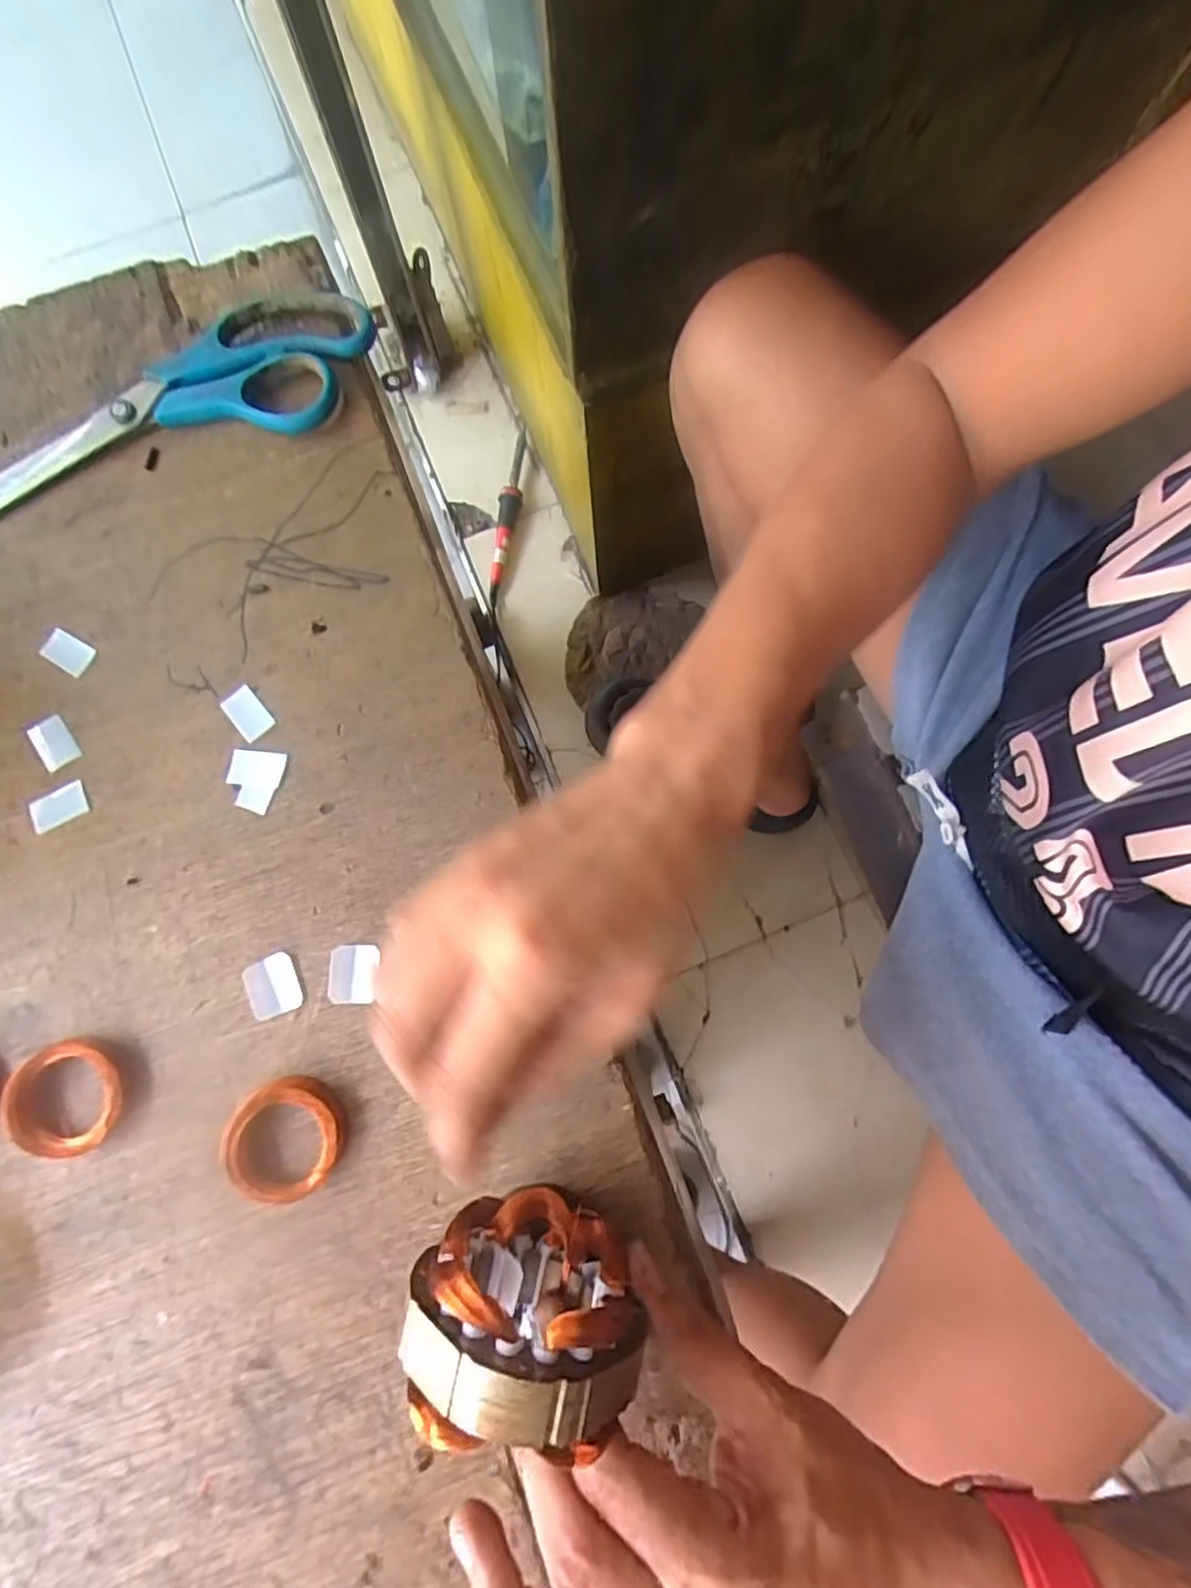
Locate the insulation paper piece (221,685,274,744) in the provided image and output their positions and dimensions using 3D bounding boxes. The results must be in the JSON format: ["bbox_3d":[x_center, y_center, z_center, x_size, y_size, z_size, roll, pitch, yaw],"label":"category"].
[{"bbox_3d":[-0.161,-0.038,0.310,0.016,0.004,0.025,-40,81,-6],"label":"insulation paper piece"}]

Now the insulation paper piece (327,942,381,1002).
[{"bbox_3d":[-0.103,0.077,0.285,0.020,0.004,0.024,0,80,-7],"label":"insulation paper piece"}]

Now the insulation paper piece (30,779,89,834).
[{"bbox_3d":[-0.243,0.006,0.302,0.026,0.004,0.016,-25,79,-4],"label":"insulation paper piece"}]

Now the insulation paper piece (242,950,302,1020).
[{"bbox_3d":[-0.138,0.082,0.284,0.022,0.004,0.024,-22,78,-4],"label":"insulation paper piece"}]

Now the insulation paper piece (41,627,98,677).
[{"bbox_3d":[-0.250,-0.067,0.317,0.024,0.004,0.015,30,80,7],"label":"insulation paper piece"}]

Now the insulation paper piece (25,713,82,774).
[{"bbox_3d":[-0.251,-0.024,0.309,0.017,0.004,0.025,-34,79,-6],"label":"insulation paper piece"}]

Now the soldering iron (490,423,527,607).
[{"bbox_3d":[-0.111,-0.366,0.858,0.027,0.030,0.265,5,78,2],"label":"soldering iron"}]

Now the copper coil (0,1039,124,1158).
[{"bbox_3d":[-0.216,0.123,0.272,0.043,0.010,0.044,0,78,1],"label":"copper coil"}]

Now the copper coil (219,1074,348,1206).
[{"bbox_3d":[-0.125,0.138,0.268,0.045,0.014,0.044,0,78,1],"label":"copper coil"}]

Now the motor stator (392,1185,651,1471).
[{"bbox_3d":[-0.022,0.162,0.212,0.068,0.066,0.044,-1,78,1],"label":"motor stator"}]

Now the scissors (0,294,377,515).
[{"bbox_3d":[-0.221,-0.195,0.335,0.226,0.022,0.075,-16,78,-2],"label":"scissors"}]

